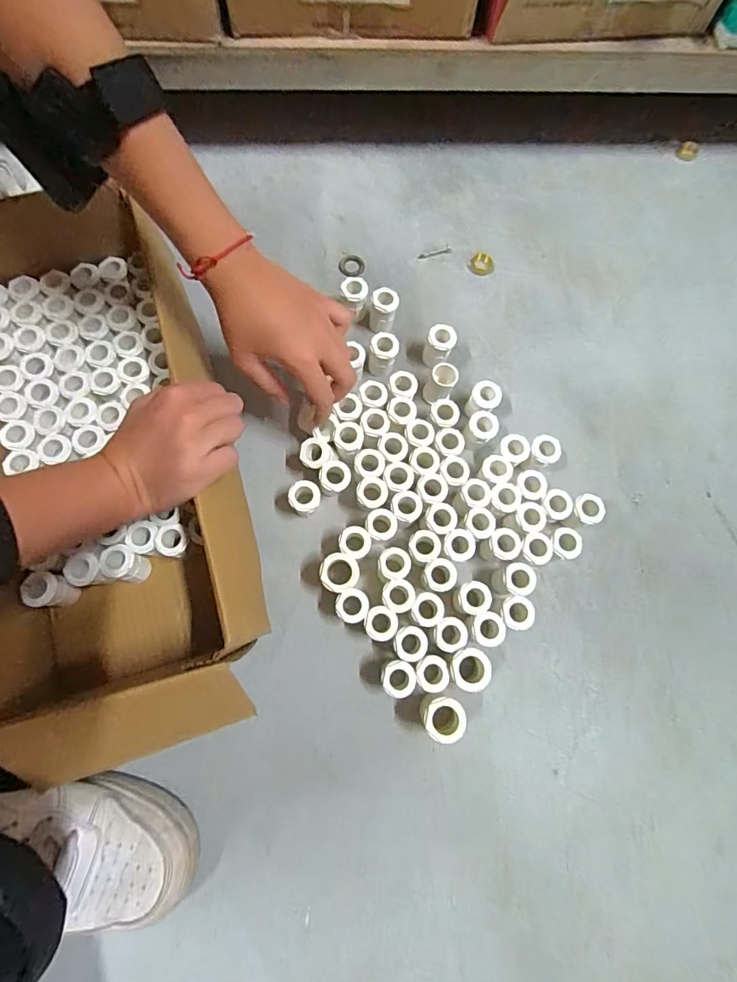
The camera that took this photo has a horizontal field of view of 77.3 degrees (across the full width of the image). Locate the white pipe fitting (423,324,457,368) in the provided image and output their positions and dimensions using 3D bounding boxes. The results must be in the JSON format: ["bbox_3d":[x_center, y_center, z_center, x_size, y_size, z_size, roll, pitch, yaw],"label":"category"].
[{"bbox_3d":[0.067,-0.135,0.444,0.026,0.041,0.030,17,74,1],"label":"white pipe fitting"}]

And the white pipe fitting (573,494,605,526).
[{"bbox_3d":[0.190,0.019,0.410,0.026,0.033,0.026,1,74,-3],"label":"white pipe fitting"}]

